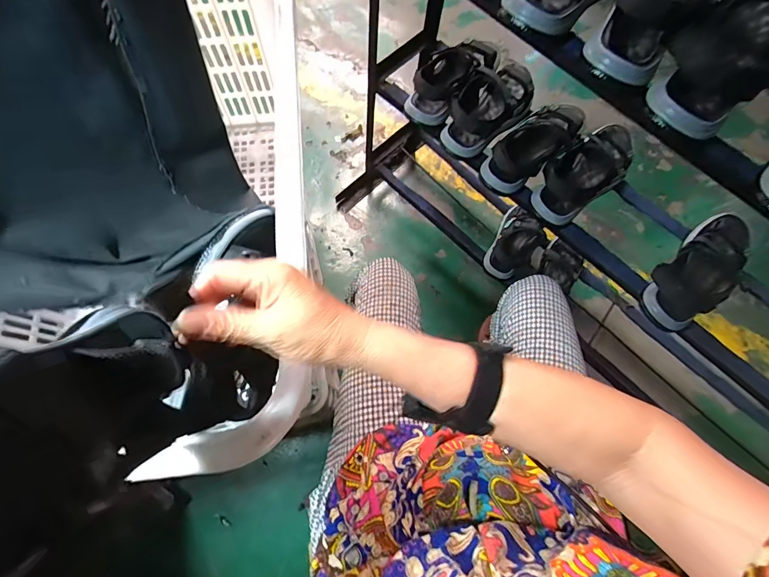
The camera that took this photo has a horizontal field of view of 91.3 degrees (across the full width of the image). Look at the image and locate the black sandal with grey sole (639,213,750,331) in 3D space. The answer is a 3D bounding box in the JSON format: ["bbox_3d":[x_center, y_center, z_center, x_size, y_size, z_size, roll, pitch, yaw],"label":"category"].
[{"bbox_3d":[0.623,-0.043,0.733,0.289,0.073,0.120,-38,77,-12],"label":"black sandal with grey sole"}]

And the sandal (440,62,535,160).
[{"bbox_3d":[0.223,-0.392,0.805,0.248,0.076,0.110,-41,78,-12],"label":"sandal"}]

